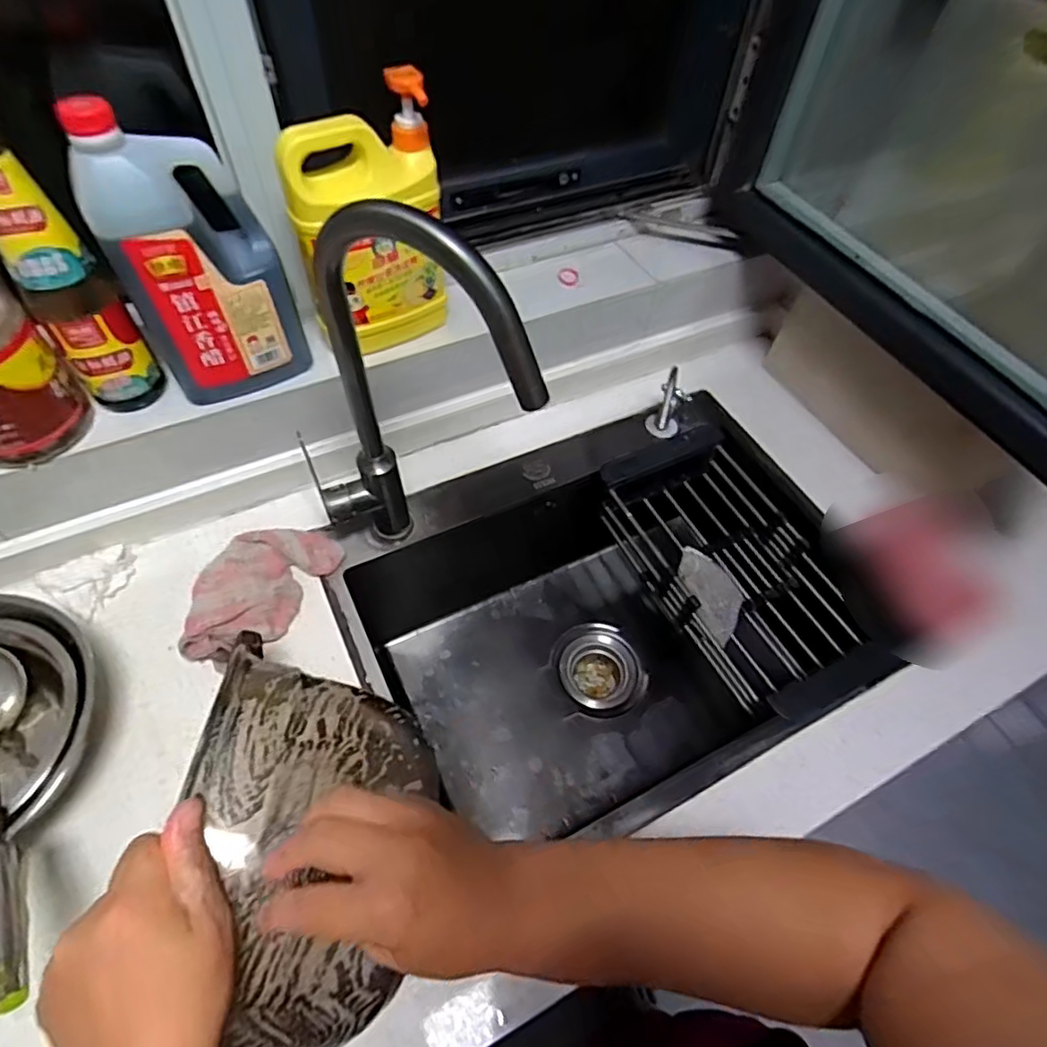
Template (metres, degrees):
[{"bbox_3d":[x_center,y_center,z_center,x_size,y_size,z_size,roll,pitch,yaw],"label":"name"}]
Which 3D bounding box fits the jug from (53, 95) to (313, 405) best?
[{"bbox_3d":[-0.293,-0.231,0.562,0.136,0.241,0.071,-20,60,-15],"label":"jug"}]

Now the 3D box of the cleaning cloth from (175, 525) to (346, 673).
[{"bbox_3d":[-0.290,0.066,0.657,0.113,0.036,0.178,26,59,13],"label":"cleaning cloth"}]

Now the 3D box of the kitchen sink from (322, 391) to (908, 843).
[{"bbox_3d":[0.095,0.125,0.799,0.551,0.232,0.452,-24,61,-17],"label":"kitchen sink"}]

